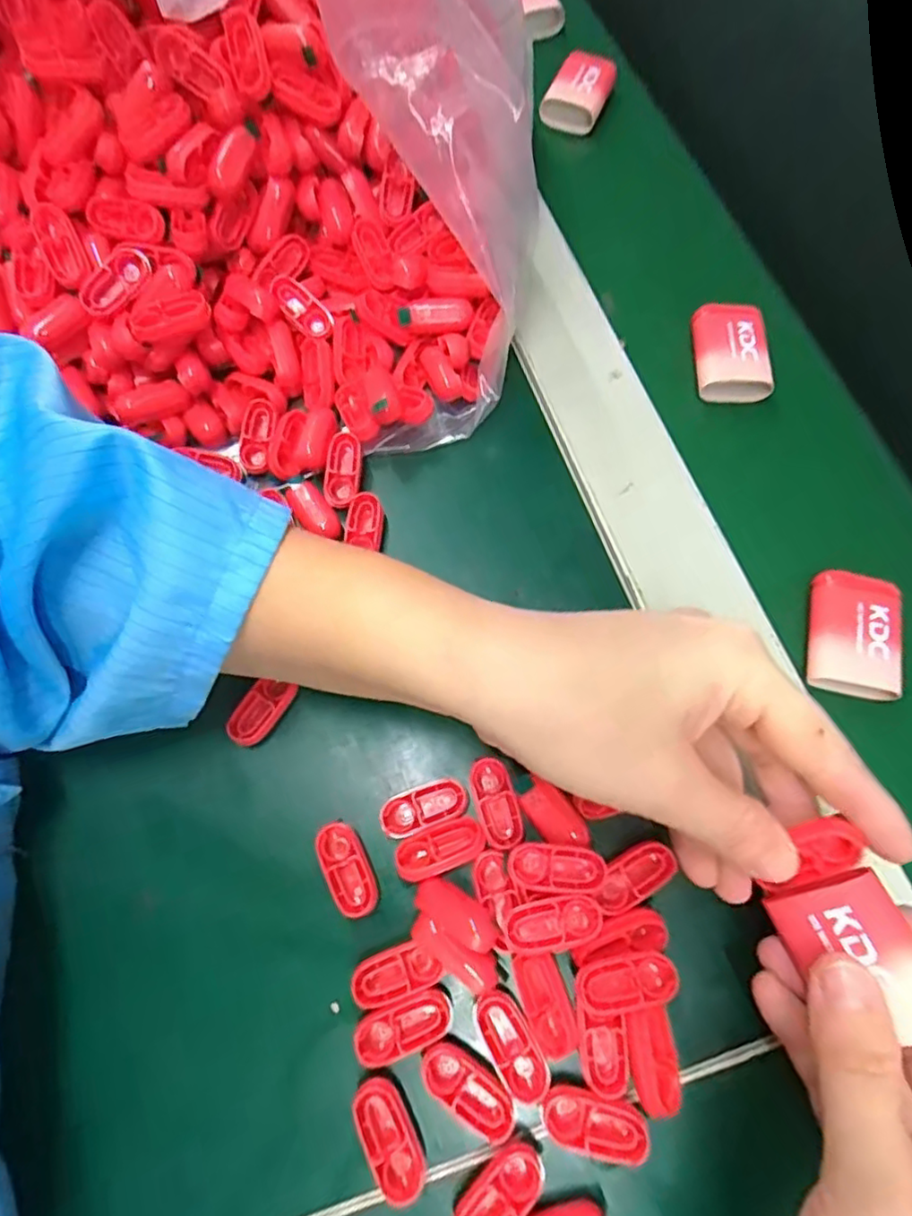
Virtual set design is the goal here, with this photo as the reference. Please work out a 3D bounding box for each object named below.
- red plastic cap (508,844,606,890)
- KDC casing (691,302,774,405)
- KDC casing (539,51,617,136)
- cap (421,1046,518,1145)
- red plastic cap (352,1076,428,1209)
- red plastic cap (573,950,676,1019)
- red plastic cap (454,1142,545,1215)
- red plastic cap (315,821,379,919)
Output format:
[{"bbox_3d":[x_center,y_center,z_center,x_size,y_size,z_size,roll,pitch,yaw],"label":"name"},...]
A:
[{"bbox_3d":[0.036,0.093,0.219,0.033,0.011,0.014,2,70,1],"label":"red plastic cap"},{"bbox_3d":[0.137,-0.129,0.304,0.036,0.014,0.050,2,70,2],"label":"KDC casing"},{"bbox_3d":[0.076,-0.314,0.369,0.033,0.016,0.053,24,72,9],"label":"KDC casing"},{"bbox_3d":[0.005,0.163,0.204,0.036,0.010,0.014,34,74,12],"label":"cap"},{"bbox_3d":[-0.022,0.176,0.201,0.016,0.010,0.034,-29,72,-9],"label":"red plastic cap"},{"bbox_3d":[0.057,0.127,0.205,0.033,0.011,0.016,-8,70,-2],"label":"red plastic cap"},{"bbox_3d":[0.014,0.189,0.194,0.033,0.013,0.015,-37,74,-12],"label":"red plastic cap"},{"bbox_3d":[-0.041,0.099,0.231,0.017,0.010,0.034,-23,71,-7],"label":"red plastic cap"}]

